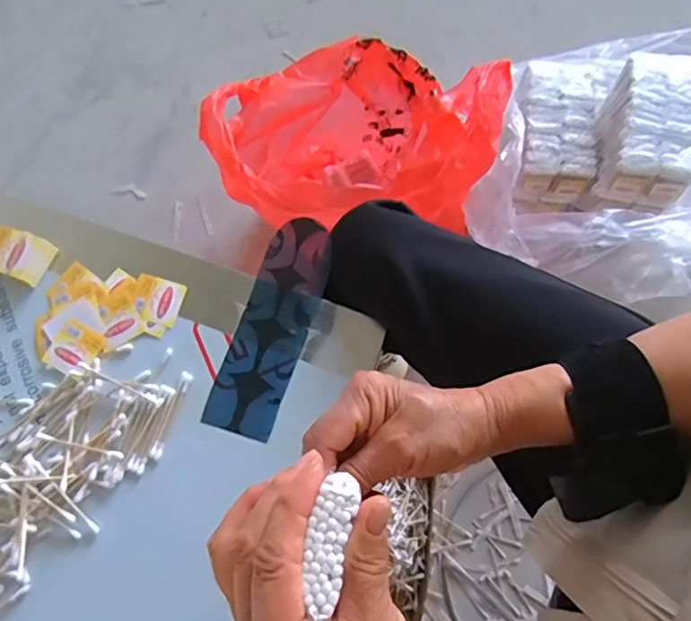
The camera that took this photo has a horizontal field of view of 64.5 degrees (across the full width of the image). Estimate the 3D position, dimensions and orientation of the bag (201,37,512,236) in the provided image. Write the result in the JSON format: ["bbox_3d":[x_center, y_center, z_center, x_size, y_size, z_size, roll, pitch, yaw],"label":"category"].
[{"bbox_3d":[0.016,-0.225,0.859,0.378,0.300,0.299,19,77,7],"label":"bag"}]

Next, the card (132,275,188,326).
[{"bbox_3d":[-0.166,-0.010,0.484,0.042,0.004,0.038,16,77,0],"label":"card"}]

